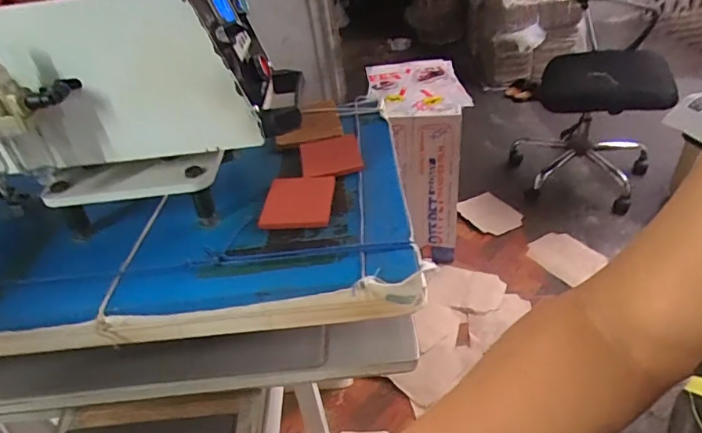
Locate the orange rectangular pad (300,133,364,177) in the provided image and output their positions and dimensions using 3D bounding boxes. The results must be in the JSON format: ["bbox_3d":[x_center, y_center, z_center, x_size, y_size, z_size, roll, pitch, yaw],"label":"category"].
[{"bbox_3d":[-0.027,-0.082,0.650,0.076,0.007,0.099,-10,36,-2],"label":"orange rectangular pad"}]

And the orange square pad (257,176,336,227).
[{"bbox_3d":[-0.061,-0.020,0.578,0.077,0.012,0.094,-3,36,7],"label":"orange square pad"}]

